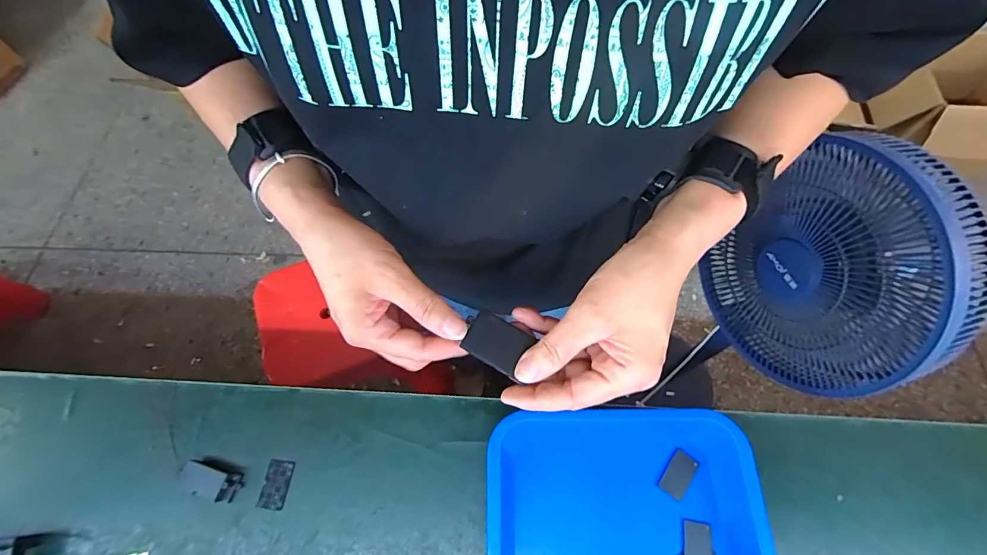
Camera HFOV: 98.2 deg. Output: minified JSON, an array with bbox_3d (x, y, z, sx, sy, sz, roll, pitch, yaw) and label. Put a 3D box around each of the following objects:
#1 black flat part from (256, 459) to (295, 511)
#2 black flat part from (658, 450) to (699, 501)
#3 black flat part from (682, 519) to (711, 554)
[{"bbox_3d":[-0.246,0.234,0.483,0.029,0.004,0.050,8,69,5],"label":"black flat part"},{"bbox_3d":[0.204,0.218,0.473,0.027,0.007,0.046,33,73,14],"label":"black flat part"},{"bbox_3d":[0.212,0.283,0.446,0.028,0.004,0.049,12,69,7],"label":"black flat part"}]

